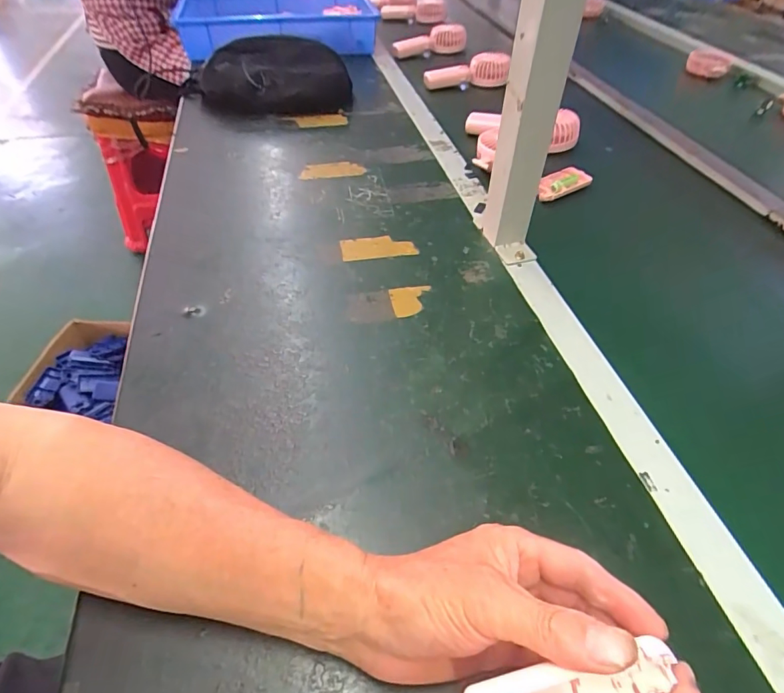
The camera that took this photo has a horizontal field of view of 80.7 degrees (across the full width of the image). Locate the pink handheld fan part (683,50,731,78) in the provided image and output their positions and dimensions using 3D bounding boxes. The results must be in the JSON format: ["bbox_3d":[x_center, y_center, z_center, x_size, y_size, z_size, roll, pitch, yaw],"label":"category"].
[{"bbox_3d":[0.729,-0.652,1.070,0.025,0.050,0.099,-26,53,-24],"label":"pink handheld fan part"}]

